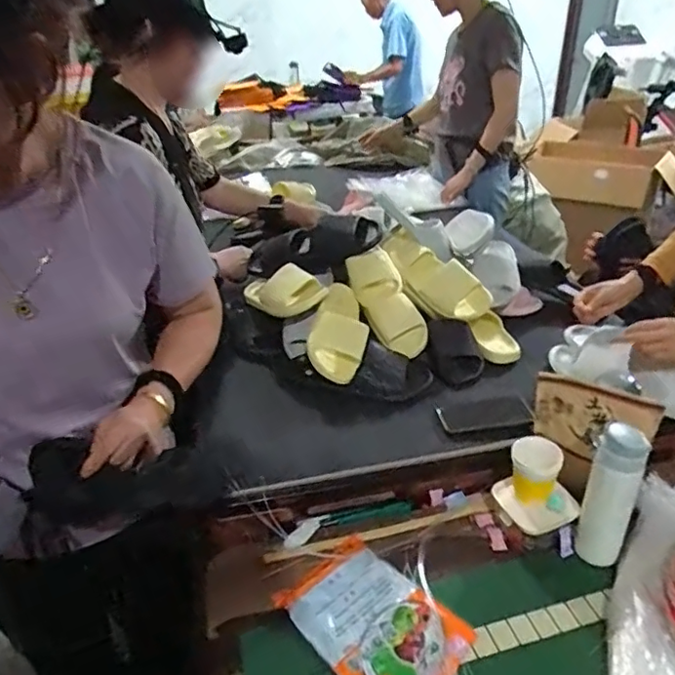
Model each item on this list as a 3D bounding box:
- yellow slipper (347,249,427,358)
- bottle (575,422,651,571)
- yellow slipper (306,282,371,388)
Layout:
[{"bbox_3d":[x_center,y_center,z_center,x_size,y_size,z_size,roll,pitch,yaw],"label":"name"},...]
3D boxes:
[{"bbox_3d":[0.102,-0.069,1.172,0.094,0.232,0.063,-25,-6,-33],"label":"yellow slipper"},{"bbox_3d":[0.401,0.238,0.838,0.069,0.219,0.074,15,35,27],"label":"bottle"},{"bbox_3d":[0.002,-0.020,1.118,0.116,0.067,0.215,0,62,4],"label":"yellow slipper"}]

